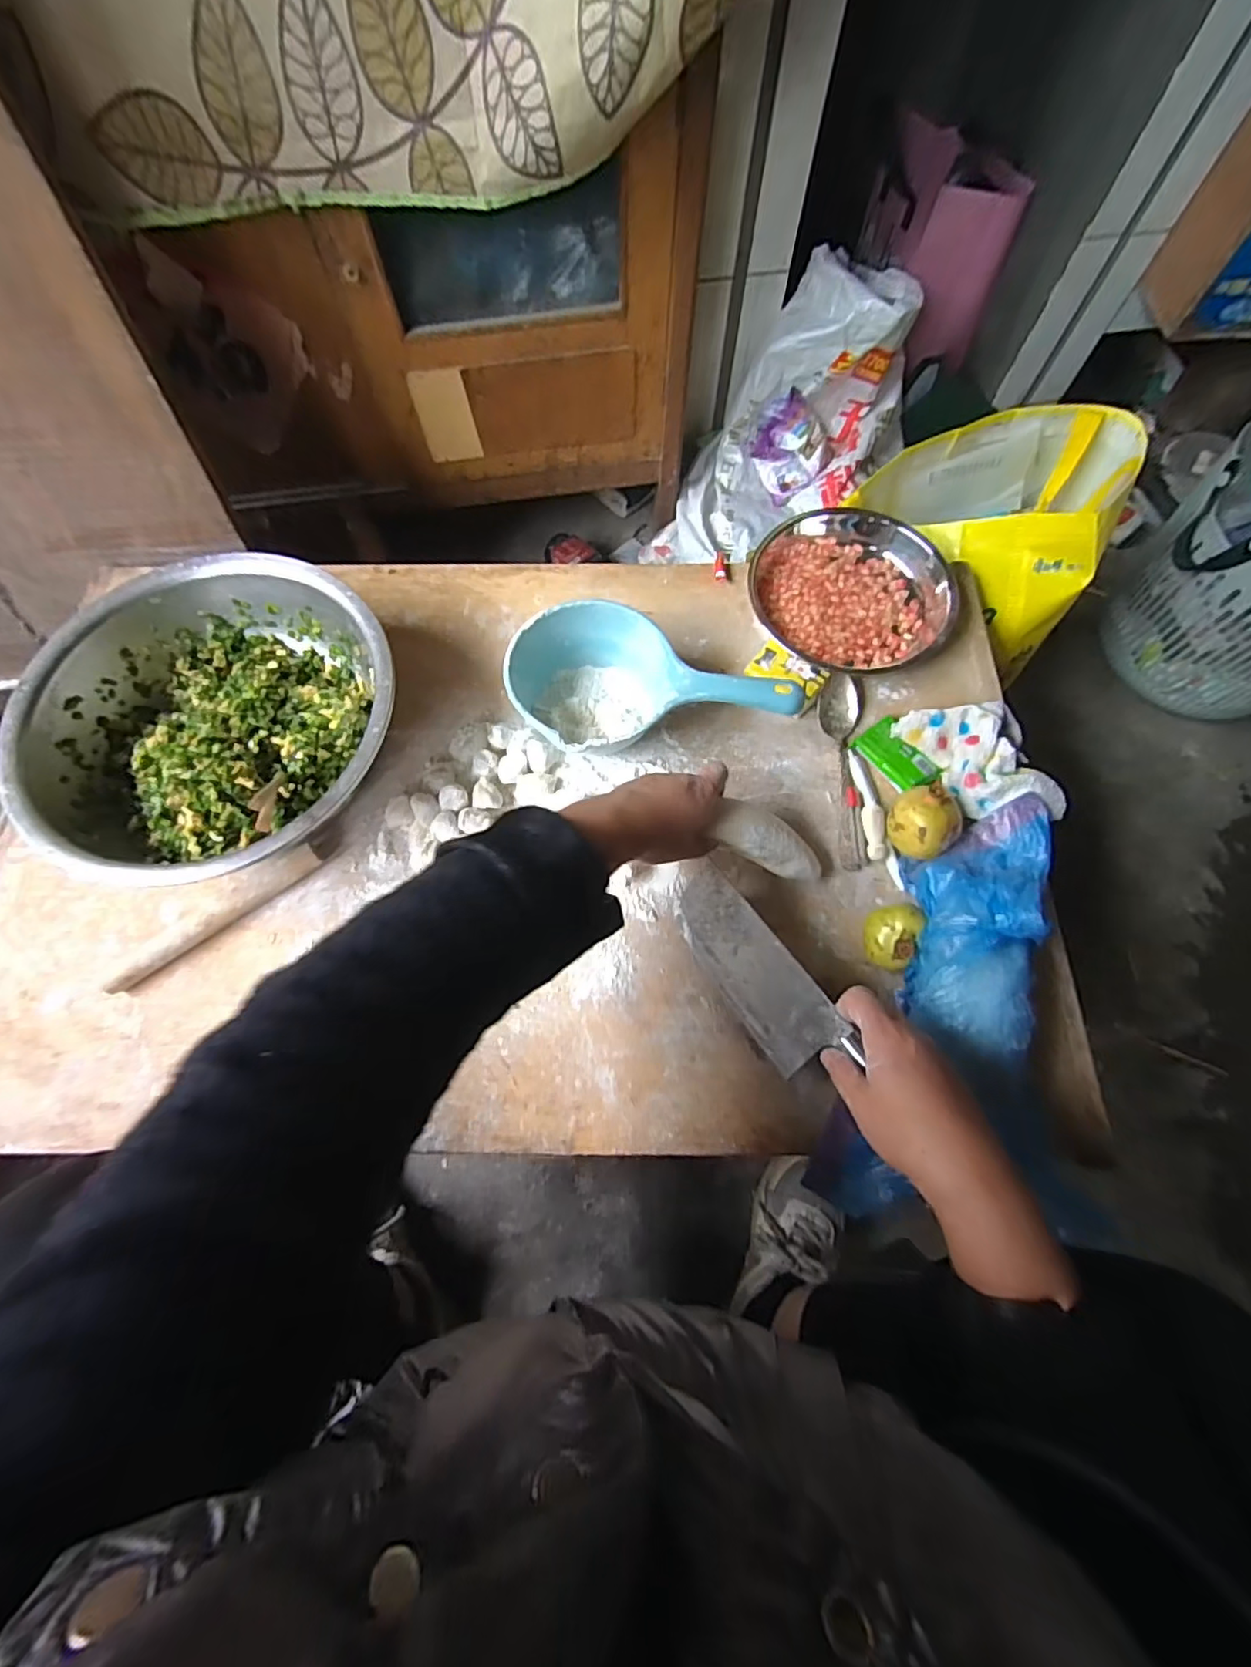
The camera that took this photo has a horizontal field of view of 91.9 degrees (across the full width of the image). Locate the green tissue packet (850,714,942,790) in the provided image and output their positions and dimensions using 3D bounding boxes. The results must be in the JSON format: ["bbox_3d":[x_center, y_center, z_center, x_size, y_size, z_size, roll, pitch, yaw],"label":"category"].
[{"bbox_3d":[0.260,-0.073,0.582,0.042,0.019,0.076,-34,73,-12],"label":"green tissue packet"}]

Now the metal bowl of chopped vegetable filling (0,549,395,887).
[{"bbox_3d":[-0.362,-0.104,0.554,0.315,0.092,0.308,1,70,0],"label":"metal bowl of chopped vegetable filling"}]

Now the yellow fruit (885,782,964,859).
[{"bbox_3d":[0.266,-0.010,0.541,0.059,0.057,0.059,0,72,-1],"label":"yellow fruit"}]

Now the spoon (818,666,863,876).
[{"bbox_3d":[0.209,-0.069,0.584,0.041,0.018,0.204,7,70,2],"label":"spoon"}]

